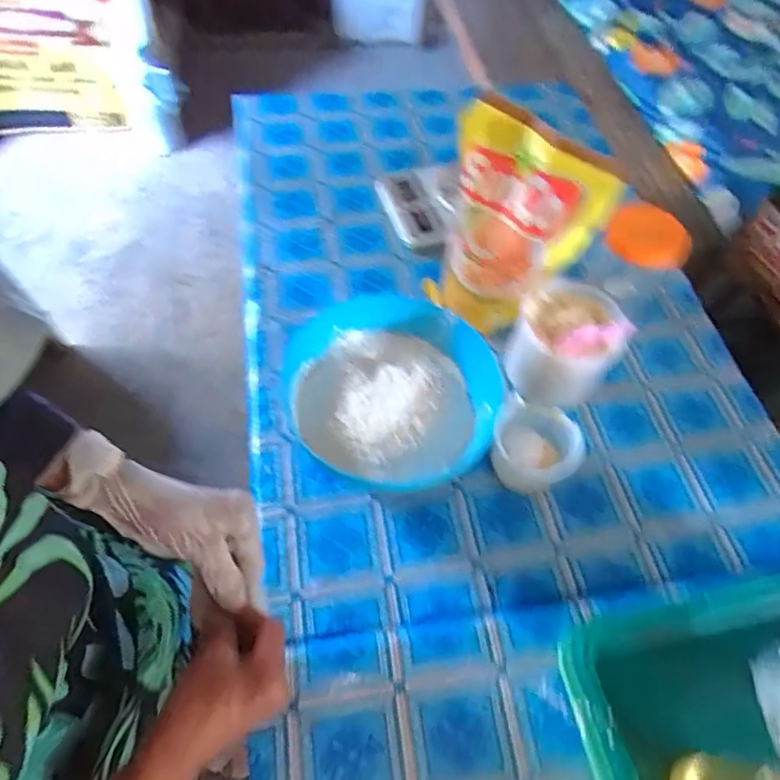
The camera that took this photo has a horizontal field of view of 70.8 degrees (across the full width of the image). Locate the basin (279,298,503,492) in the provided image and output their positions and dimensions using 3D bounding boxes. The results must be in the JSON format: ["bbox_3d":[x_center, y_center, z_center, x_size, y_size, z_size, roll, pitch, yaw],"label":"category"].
[{"bbox_3d":[-0.002,0.009,0.682,0.264,0.087,0.238,37,64,18],"label":"basin"}]

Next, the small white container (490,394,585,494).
[{"bbox_3d":[0.172,0.073,0.658,0.100,0.081,0.095,1,59,-2],"label":"small white container"}]

